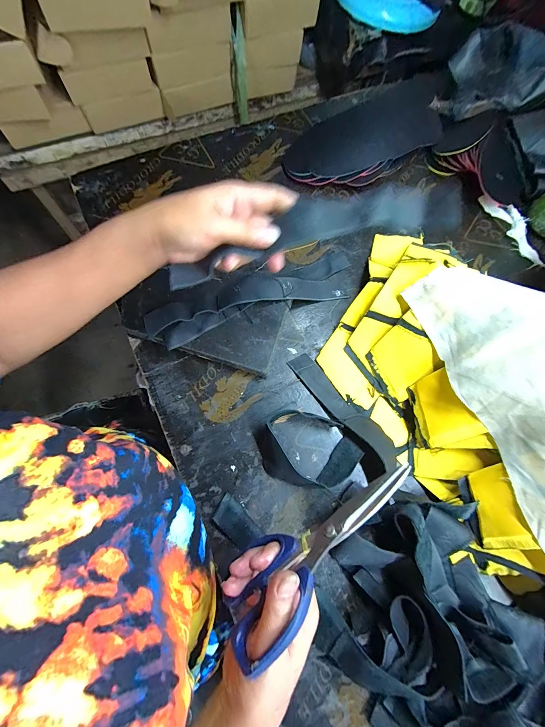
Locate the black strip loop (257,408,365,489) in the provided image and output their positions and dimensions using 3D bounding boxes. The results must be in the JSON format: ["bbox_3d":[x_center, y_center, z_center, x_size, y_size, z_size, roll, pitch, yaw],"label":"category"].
[{"bbox_3d":[0.044,0.101,0.353,0.124,0.034,0.085,15,74,0],"label":"black strip loop"}]

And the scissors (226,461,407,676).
[{"bbox_3d":[0.039,0.148,0.244,0.186,0.064,0.014,-43,114,-12],"label":"scissors"}]

